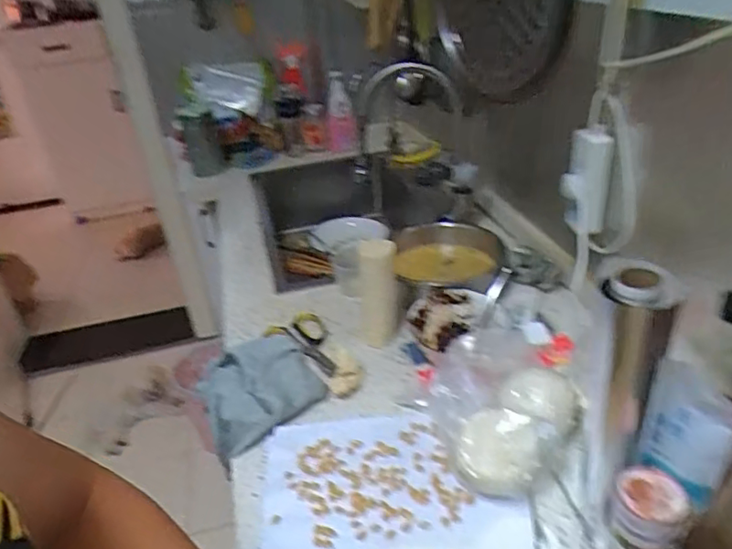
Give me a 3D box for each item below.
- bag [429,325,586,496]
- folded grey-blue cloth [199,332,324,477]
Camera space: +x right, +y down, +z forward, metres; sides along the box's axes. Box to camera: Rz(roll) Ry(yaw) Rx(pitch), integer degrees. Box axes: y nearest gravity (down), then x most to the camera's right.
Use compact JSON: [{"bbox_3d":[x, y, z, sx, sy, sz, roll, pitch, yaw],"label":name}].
[{"bbox_3d":[0.165,0.161,0.683,0.179,0.106,0.159,-28,37,-32],"label":"bag"},{"bbox_3d":[-0.154,0.156,0.824,0.158,0.031,0.194,-18,33,-19],"label":"folded grey-blue cloth"}]

